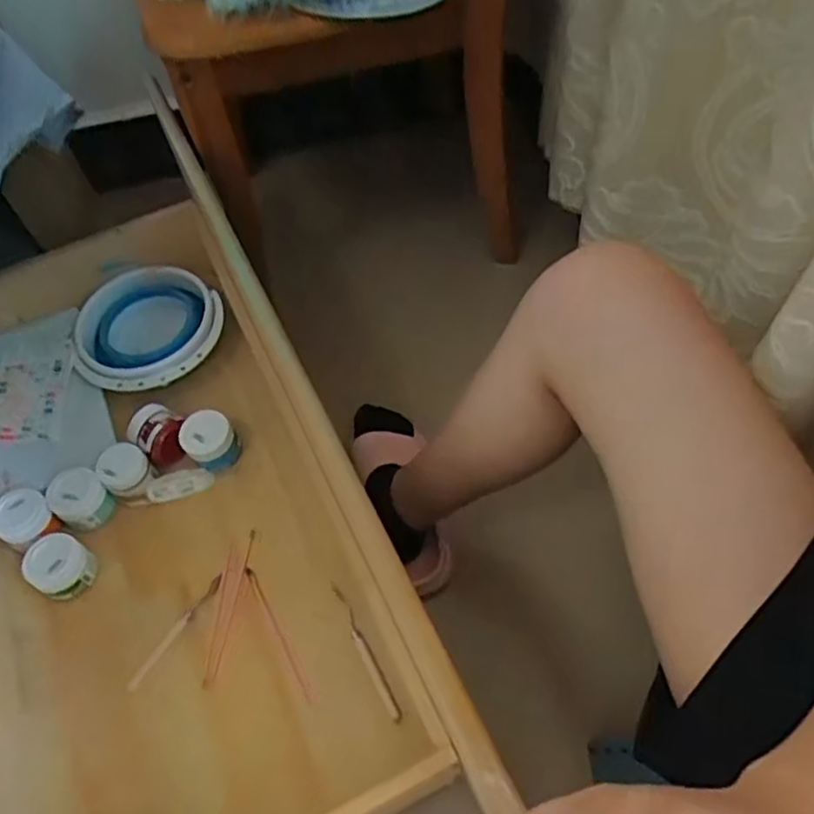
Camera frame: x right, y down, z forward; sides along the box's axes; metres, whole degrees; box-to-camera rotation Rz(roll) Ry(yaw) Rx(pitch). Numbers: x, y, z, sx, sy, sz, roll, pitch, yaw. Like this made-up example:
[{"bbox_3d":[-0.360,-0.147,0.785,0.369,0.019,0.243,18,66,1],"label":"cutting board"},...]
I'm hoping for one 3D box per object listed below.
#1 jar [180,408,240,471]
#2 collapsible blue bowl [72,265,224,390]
[{"bbox_3d":[-0.243,0.043,0.829,0.062,0.061,0.055,-35,60,-17],"label":"jar"},{"bbox_3d":[-0.349,-0.103,0.908,0.200,0.045,0.165,-36,60,-18],"label":"collapsible blue bowl"}]

